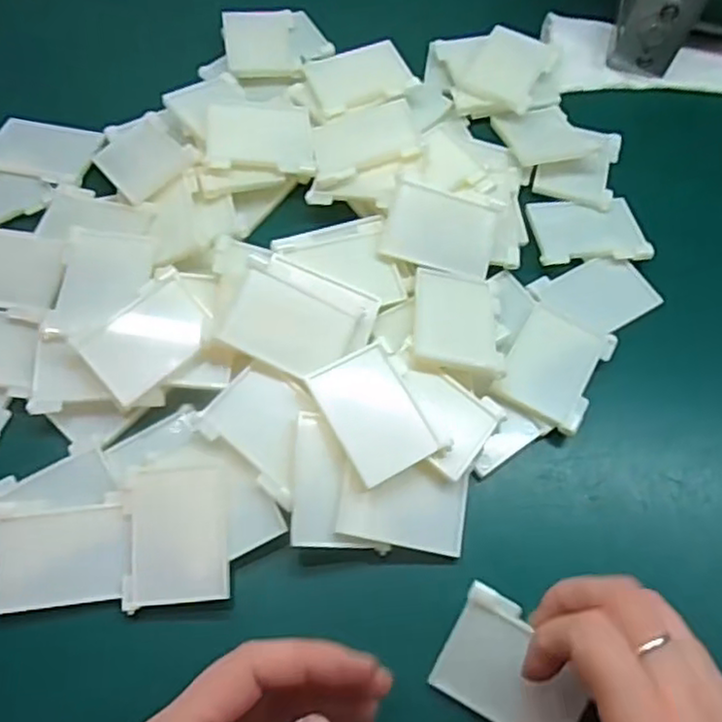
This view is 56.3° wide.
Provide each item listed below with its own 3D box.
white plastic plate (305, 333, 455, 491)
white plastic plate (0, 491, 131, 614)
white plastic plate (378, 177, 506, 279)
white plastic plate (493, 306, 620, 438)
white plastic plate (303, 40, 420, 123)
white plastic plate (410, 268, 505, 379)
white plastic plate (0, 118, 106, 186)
[{"bbox_3d":[0.007,0.024,0.333,0.048,0.005,0.064,-25,69,-14],"label":"white plastic plate"},{"bbox_3d":[-0.140,0.089,0.317,0.062,0.006,0.049,-5,65,-5],"label":"white plastic plate"},{"bbox_3d":[0.046,-0.075,0.384,0.062,0.005,0.046,13,88,-6],"label":"white plastic plate"},{"bbox_3d":[0.106,0.003,0.370,0.049,0.010,0.066,29,67,11],"label":"white plastic plate"},{"bbox_3d":[0.000,-0.186,0.446,0.065,0.011,0.054,-15,66,-10],"label":"white plastic plate"},{"bbox_3d":[0.052,-0.021,0.366,0.048,0.004,0.062,9,57,-5],"label":"white plastic plate"},{"bbox_3d":[-0.203,-0.133,0.427,0.068,0.006,0.047,11,65,2],"label":"white plastic plate"}]

